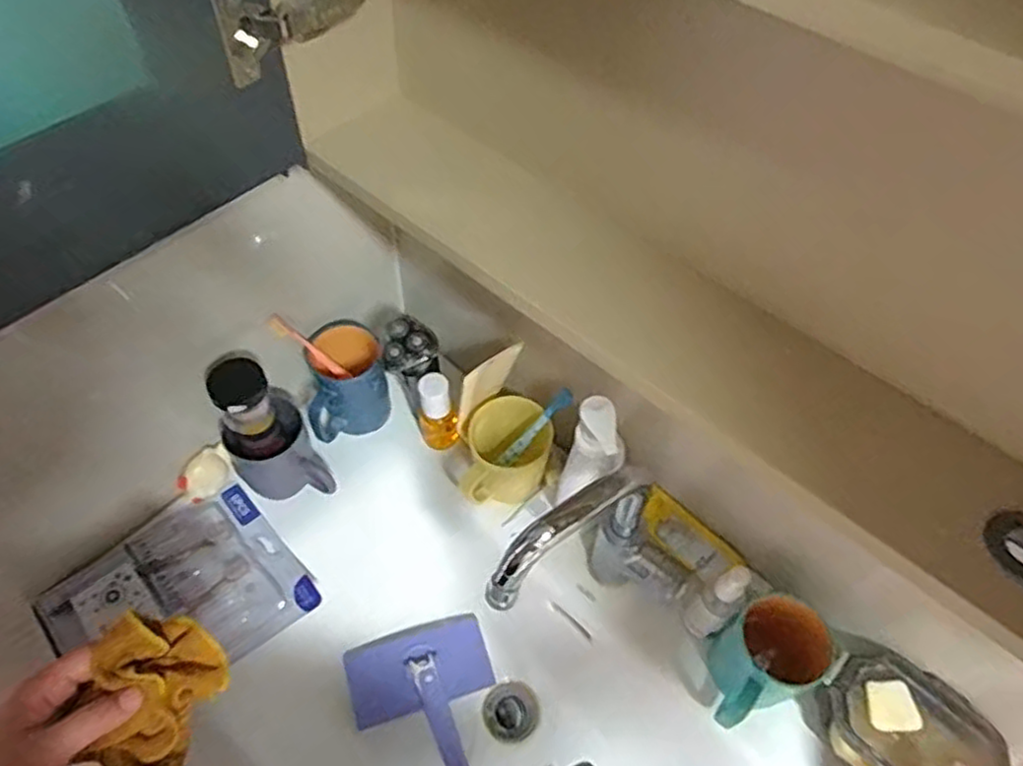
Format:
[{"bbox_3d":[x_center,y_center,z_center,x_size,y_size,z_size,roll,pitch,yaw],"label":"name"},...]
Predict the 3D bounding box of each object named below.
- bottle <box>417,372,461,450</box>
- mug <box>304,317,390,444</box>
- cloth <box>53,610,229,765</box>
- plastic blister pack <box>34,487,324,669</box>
[{"bbox_3d":[-0.081,0.034,0.790,0.041,0.104,0.035,-7,55,-7],"label":"bottle"},{"bbox_3d":[-0.188,-0.002,0.807,0.095,0.099,0.102,-15,56,-13],"label":"mug"},{"bbox_3d":[-0.235,0.204,0.454,0.070,0.058,0.101,21,56,12],"label":"cloth"},{"bbox_3d":[-0.325,0.212,0.702,0.208,0.035,0.182,-38,64,-25],"label":"plastic blister pack"}]

